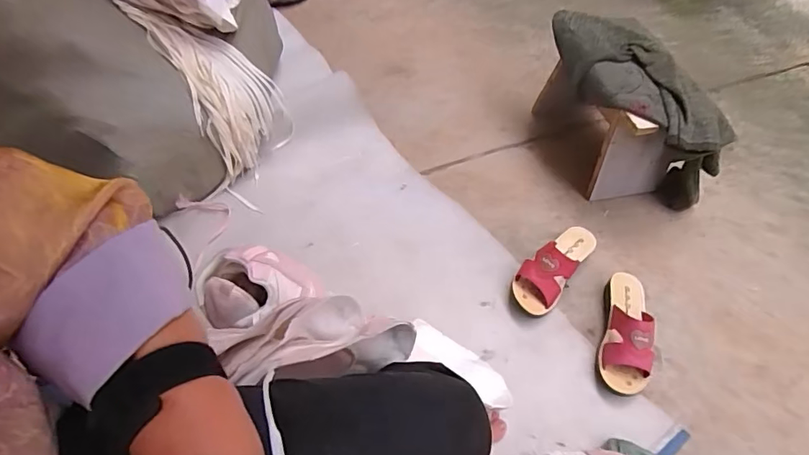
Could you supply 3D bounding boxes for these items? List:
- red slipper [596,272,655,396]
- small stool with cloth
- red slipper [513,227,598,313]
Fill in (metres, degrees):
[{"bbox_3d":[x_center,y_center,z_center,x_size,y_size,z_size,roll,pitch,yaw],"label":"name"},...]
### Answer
[{"bbox_3d":[0.388,0.174,0.859,0.077,0.080,0.225,16,55,7],"label":"red slipper"},{"bbox_3d":[0.452,-0.238,1.060,0.203,0.259,0.420,-21,59,-18],"label":"small stool with cloth"},{"bbox_3d":[0.284,0.065,0.932,0.082,0.082,0.213,35,60,19],"label":"red slipper"}]

